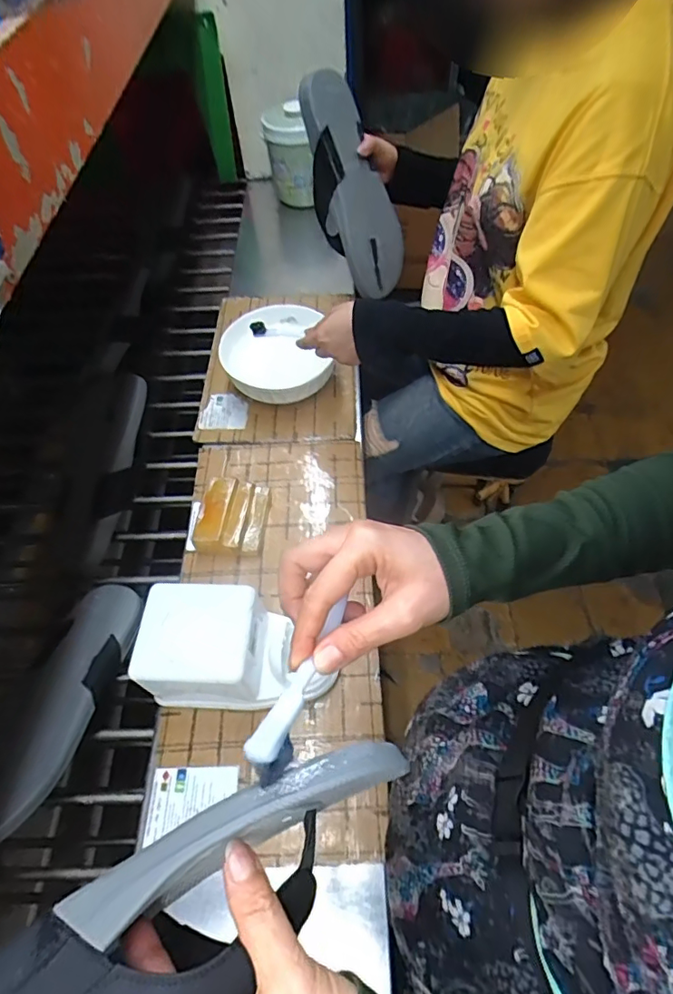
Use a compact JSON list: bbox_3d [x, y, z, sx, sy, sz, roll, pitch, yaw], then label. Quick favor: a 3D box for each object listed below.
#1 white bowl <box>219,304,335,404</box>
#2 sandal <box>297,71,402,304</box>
[{"bbox_3d":[-0.084,-0.211,0.789,0.167,0.084,0.176,-25,59,-13],"label":"white bowl"},{"bbox_3d":[0.022,-0.461,0.779,0.089,0.286,0.123,-29,23,-15],"label":"sandal"}]

